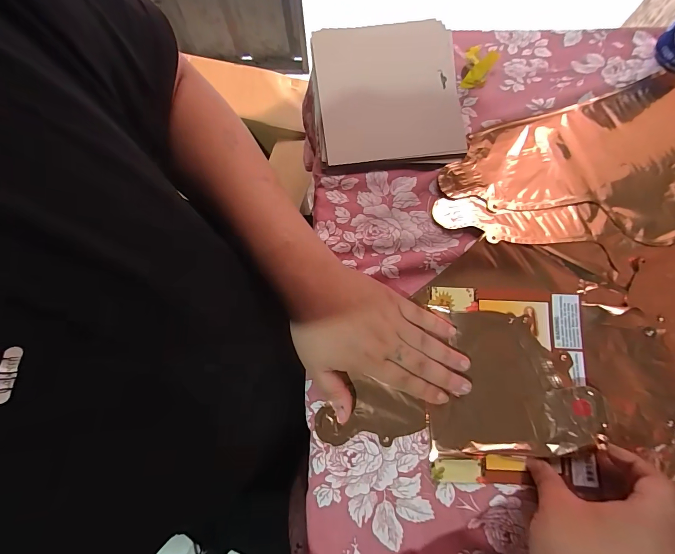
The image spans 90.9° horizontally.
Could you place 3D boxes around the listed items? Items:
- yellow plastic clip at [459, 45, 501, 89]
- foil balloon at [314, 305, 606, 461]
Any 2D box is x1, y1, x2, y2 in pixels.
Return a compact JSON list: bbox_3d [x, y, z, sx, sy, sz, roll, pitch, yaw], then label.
[{"bbox_3d":[0.175,-0.268,0.409,0.030,0.045,0.052,12,78,4],"label":"yellow plastic clip"},{"bbox_3d":[0.115,0.107,0.337,0.262,0.025,0.140,-3,77,1],"label":"foil balloon"}]

